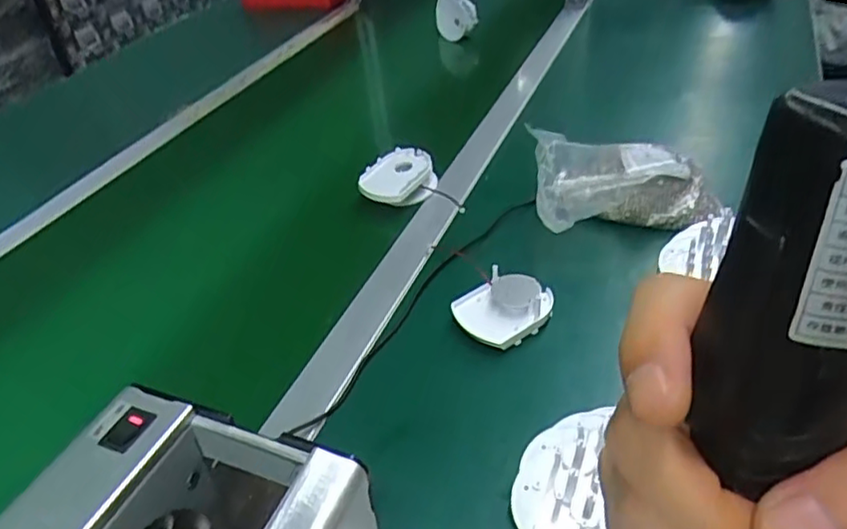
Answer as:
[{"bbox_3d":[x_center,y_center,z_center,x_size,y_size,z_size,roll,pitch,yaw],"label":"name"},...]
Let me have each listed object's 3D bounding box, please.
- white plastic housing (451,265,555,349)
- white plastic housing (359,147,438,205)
[{"bbox_3d":[0.064,0.033,0.503,0.074,0.023,0.056,-26,42,-23],"label":"white plastic housing"},{"bbox_3d":[-0.025,-0.089,0.677,0.066,0.035,0.066,-9,44,9],"label":"white plastic housing"}]

